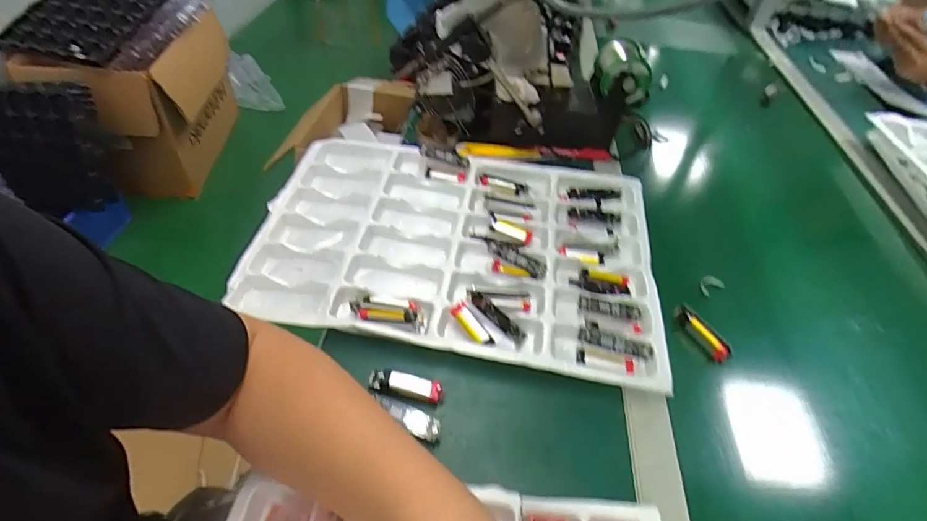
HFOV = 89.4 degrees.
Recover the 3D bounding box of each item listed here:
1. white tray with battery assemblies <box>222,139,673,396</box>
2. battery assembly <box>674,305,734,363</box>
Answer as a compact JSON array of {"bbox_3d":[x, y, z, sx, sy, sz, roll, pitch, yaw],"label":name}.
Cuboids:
[{"bbox_3d":[-0.008,-0.028,0.549,0.443,0.034,0.307,11,46,4],"label":"white tray with battery assemblies"},{"bbox_3d":[0.256,0.078,0.503,0.013,0.021,0.069,-20,52,-23],"label":"battery assembly"}]

